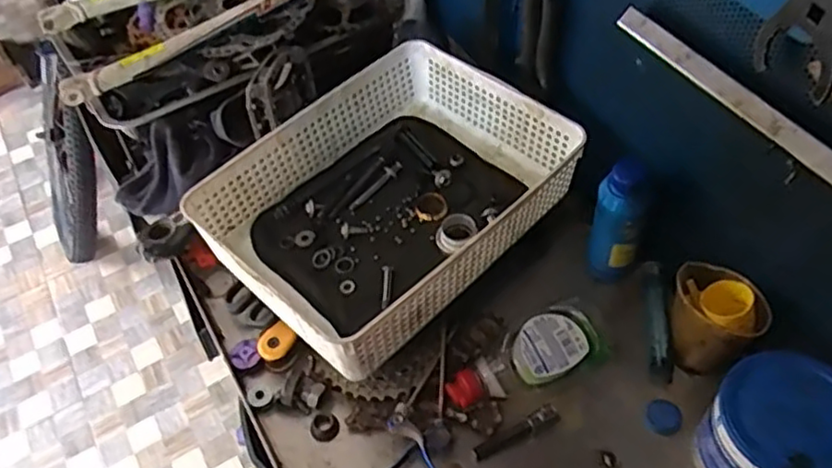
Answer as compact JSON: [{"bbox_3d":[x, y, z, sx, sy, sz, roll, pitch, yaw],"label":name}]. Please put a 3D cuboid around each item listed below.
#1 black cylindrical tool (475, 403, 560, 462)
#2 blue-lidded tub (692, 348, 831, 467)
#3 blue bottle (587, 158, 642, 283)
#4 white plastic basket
[{"bbox_3d":[0.090,0.179,0.600,0.085,0.013,0.017,-24,54,-15],"label":"black cylindrical tool"},{"bbox_3d":[0.286,0.163,0.534,0.092,0.106,0.099,-2,52,2],"label":"blue-lidded tub"},{"bbox_3d":[0.190,-0.005,0.634,0.043,0.150,0.032,18,55,17],"label":"blue bottle"},{"bbox_3d":[-0.027,-0.037,0.675,0.331,0.089,0.246,-38,59,-23],"label":"white plastic basket"}]

